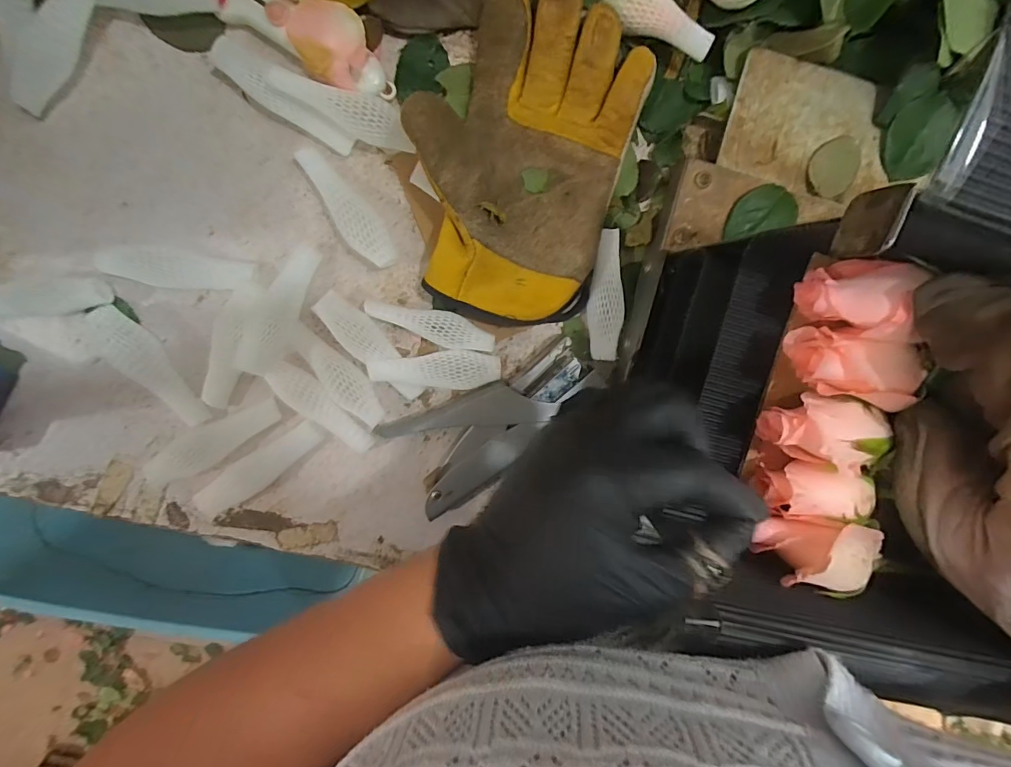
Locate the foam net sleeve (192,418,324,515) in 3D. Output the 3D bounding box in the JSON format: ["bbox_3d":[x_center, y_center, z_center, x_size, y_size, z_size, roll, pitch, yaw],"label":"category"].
[{"bbox_3d":[-0.168,0.059,0.314,0.093,0.010,0.024,-33,102,0],"label":"foam net sleeve"}]

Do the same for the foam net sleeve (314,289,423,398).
[{"bbox_3d":[-0.088,-0.023,0.301,0.022,0.006,0.085,-45,101,2],"label":"foam net sleeve"}]

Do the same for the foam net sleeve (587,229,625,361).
[{"bbox_3d":[0.069,-0.059,0.314,0.022,0.010,0.086,0,100,-7],"label":"foam net sleeve"}]

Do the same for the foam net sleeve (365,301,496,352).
[{"bbox_3d":[-0.049,-0.039,0.300,0.085,0.007,0.021,18,97,-9],"label":"foam net sleeve"}]

